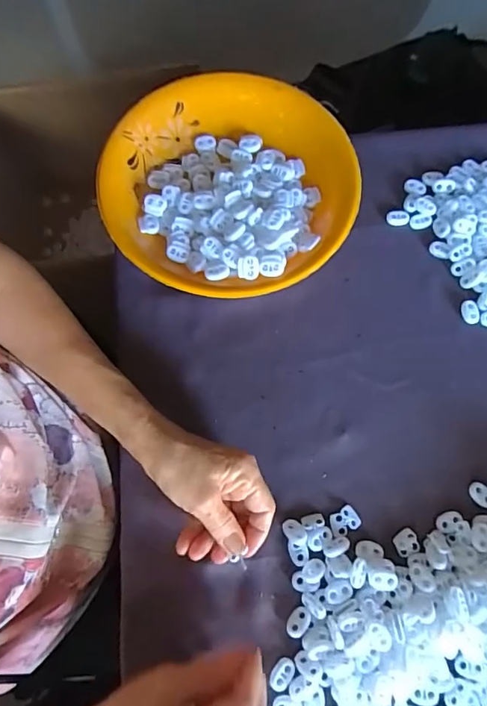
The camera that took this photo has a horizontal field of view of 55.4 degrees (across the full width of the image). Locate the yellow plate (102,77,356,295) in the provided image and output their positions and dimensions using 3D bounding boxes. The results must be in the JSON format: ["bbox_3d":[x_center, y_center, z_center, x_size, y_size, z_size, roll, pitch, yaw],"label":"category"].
[{"bbox_3d":[-0.016,-0.160,0.445,0.230,0.046,0.230,0,73,-1],"label":"yellow plate"}]

